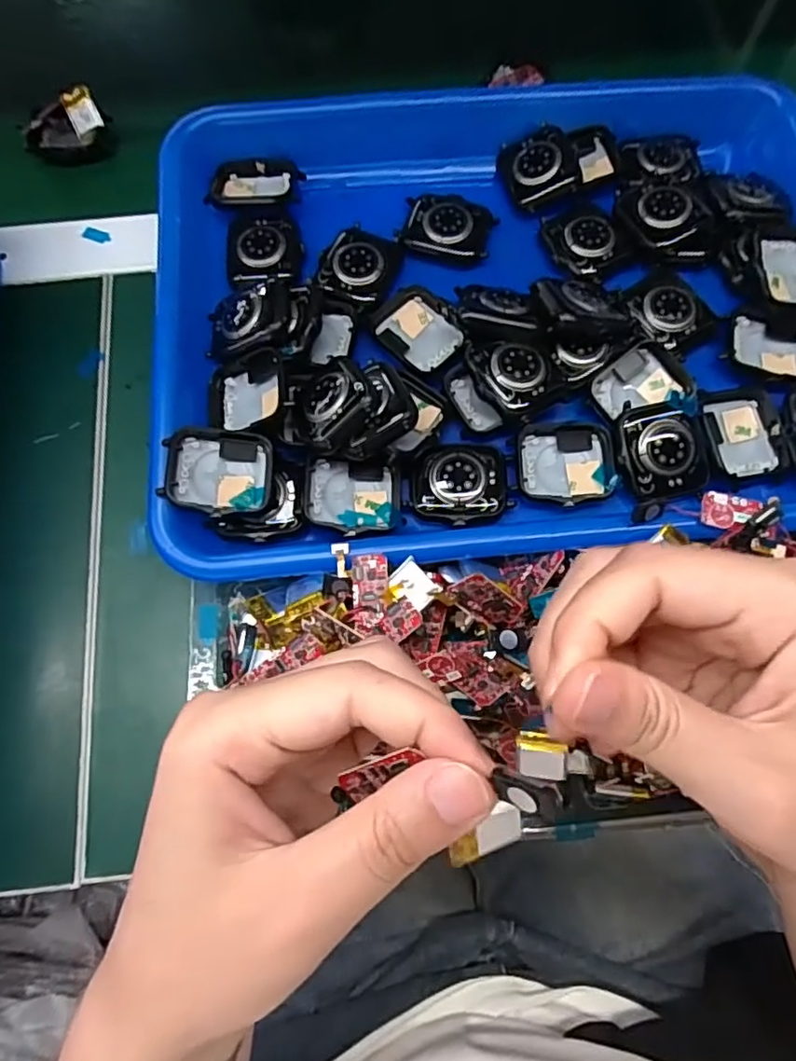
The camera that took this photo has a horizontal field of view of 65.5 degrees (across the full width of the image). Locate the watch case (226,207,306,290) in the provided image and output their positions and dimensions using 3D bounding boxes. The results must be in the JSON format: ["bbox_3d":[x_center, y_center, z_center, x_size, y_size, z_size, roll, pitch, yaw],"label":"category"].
[{"bbox_3d":[-0.066,-0.140,0.305,0.037,0.012,0.040,-6,71,-1],"label":"watch case"}]

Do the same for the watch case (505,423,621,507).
[{"bbox_3d":[0.073,-0.030,0.275,0.044,0.008,0.038,-10,71,-3],"label":"watch case"}]

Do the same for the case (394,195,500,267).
[{"bbox_3d":[0.024,-0.152,0.312,0.045,0.009,0.035,18,72,7],"label":"case"}]

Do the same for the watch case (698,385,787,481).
[{"bbox_3d":[0.153,-0.045,0.278,0.037,0.011,0.044,-11,71,-3],"label":"watch case"}]

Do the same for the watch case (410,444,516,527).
[{"bbox_3d":[0.027,-0.020,0.269,0.041,0.008,0.034,-7,71,-2],"label":"watch case"}]

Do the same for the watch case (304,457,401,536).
[{"bbox_3d":[-0.020,-0.014,0.268,0.041,0.008,0.035,0,66,-16],"label":"watch case"}]

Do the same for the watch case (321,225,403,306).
[{"bbox_3d":[-0.019,-0.130,0.304,0.034,0.009,0.040,23,73,8],"label":"watch case"}]

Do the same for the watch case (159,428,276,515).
[{"bbox_3d":[-0.075,-0.024,0.257,0.040,0.011,0.036,7,76,-27],"label":"watch case"}]

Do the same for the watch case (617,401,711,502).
[{"bbox_3d":[0.116,-0.035,0.271,0.036,0.015,0.039,-13,72,-4],"label":"watch case"}]

